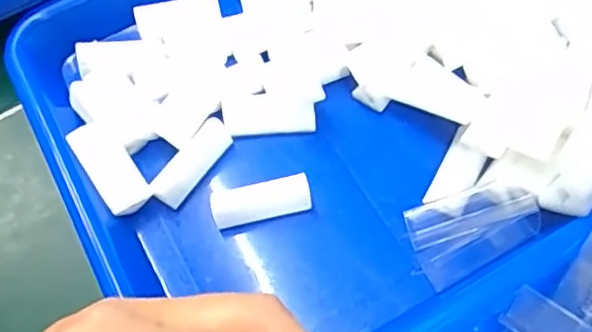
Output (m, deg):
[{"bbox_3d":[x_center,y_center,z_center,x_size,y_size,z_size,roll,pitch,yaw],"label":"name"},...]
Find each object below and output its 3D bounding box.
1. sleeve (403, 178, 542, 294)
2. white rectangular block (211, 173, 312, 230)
[{"bbox_3d":[0.078,0.028,0.269,0.055,0.009,0.035,-20,86,0],"label":"sleeve"},{"bbox_3d":[-0.016,0.016,0.290,0.046,0.004,0.017,-12,64,-2],"label":"white rectangular block"}]

